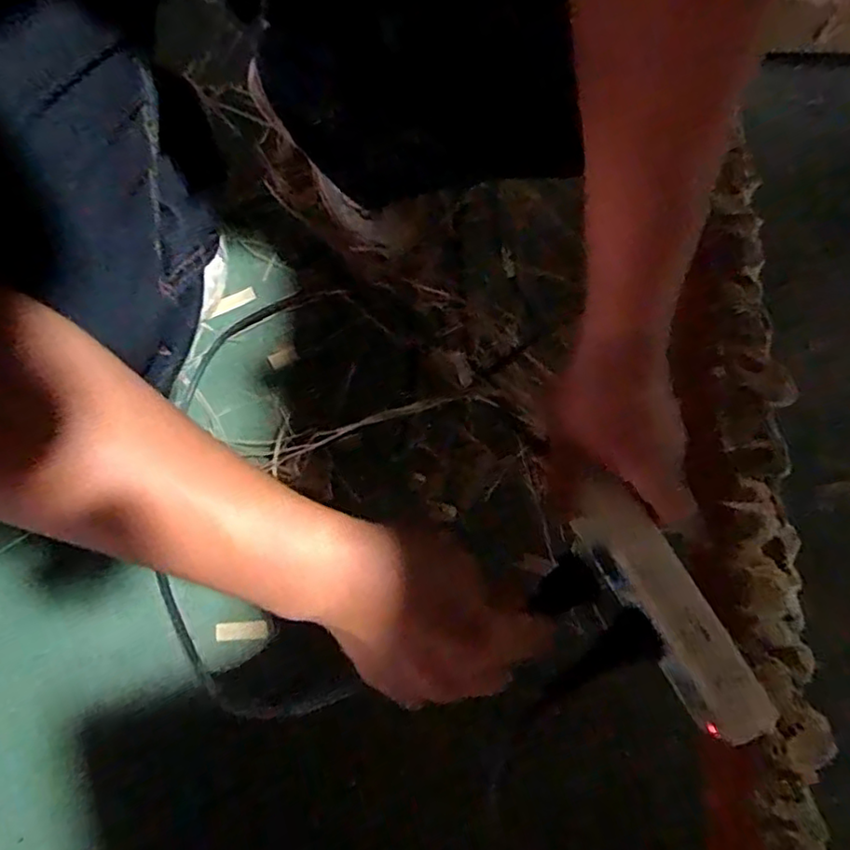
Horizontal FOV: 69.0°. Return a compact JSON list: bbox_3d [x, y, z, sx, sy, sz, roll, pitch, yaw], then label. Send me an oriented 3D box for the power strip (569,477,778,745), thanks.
[{"bbox_3d":[0.145,0.109,0.378,0.034,0.042,0.160,-29,79,-6],"label":"power strip"}]

